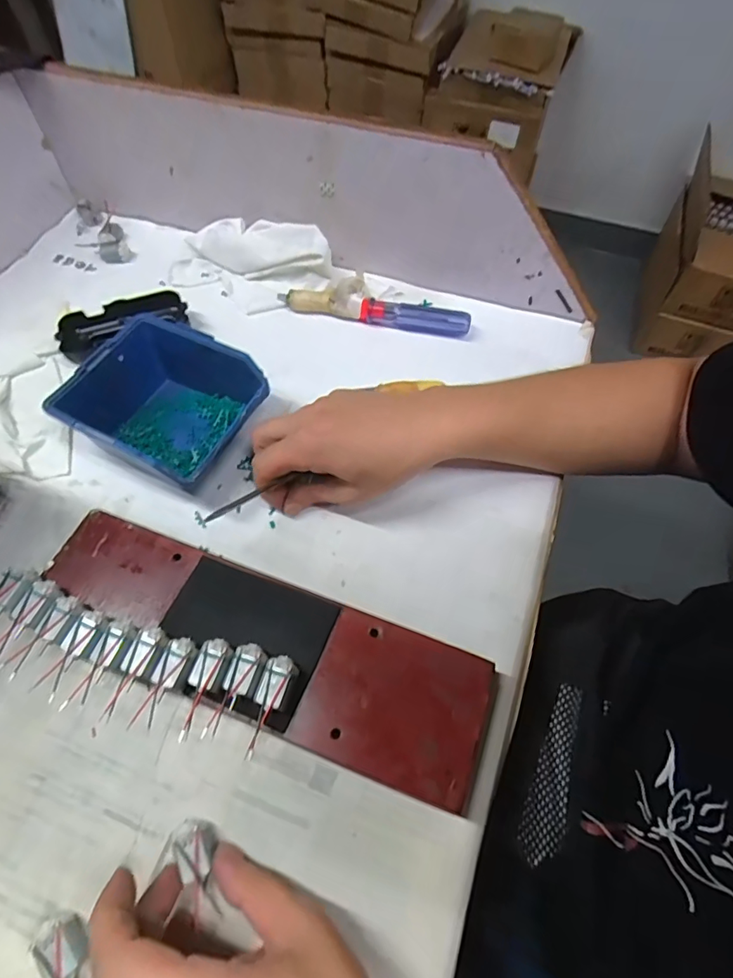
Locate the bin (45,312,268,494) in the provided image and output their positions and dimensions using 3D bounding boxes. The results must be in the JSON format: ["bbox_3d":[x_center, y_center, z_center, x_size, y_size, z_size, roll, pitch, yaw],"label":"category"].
[{"bbox_3d":[-0.152,-0.061,0.389,0.121,0.061,0.109,27,63,13],"label":"bin"}]

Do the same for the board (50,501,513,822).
[{"bbox_3d":[-0.069,0.096,0.313,0.285,0.040,0.082,19,62,9],"label":"board"}]

